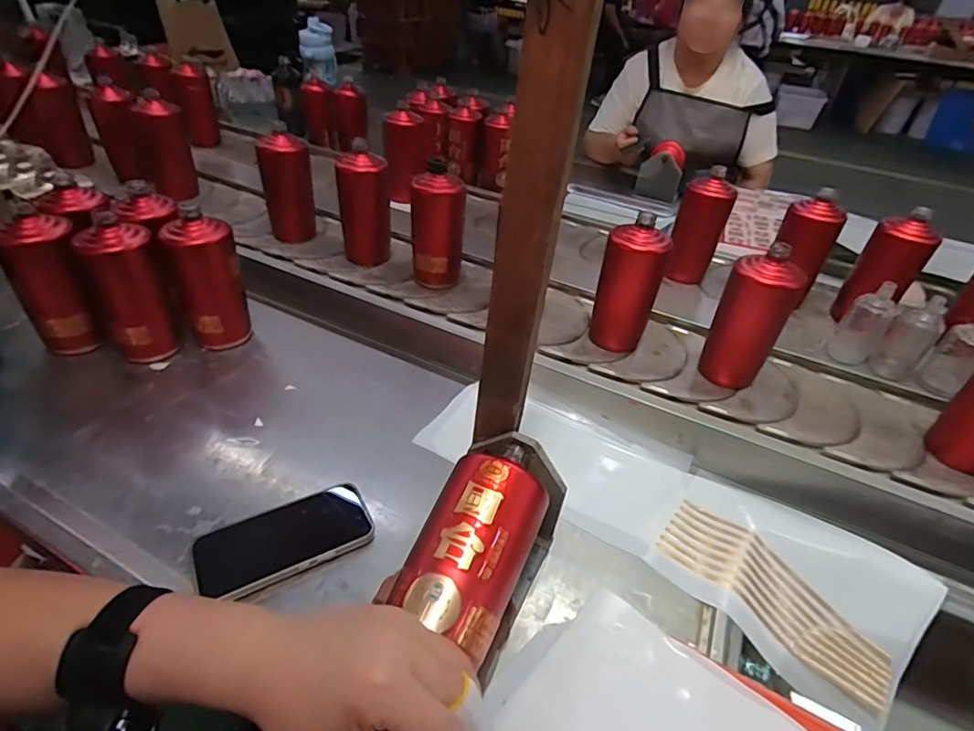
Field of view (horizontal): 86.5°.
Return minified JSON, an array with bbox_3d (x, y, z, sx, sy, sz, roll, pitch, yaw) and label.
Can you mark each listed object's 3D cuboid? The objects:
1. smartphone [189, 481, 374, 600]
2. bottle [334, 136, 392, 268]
[{"bbox_3d":[-0.190,0.162,0.492,0.152,0.010,0.082,-19,46,-28],"label":"smartphone"},{"bbox_3d":[-0.205,-0.265,0.862,0.084,0.174,0.077,-10,42,-16],"label":"bottle"}]

